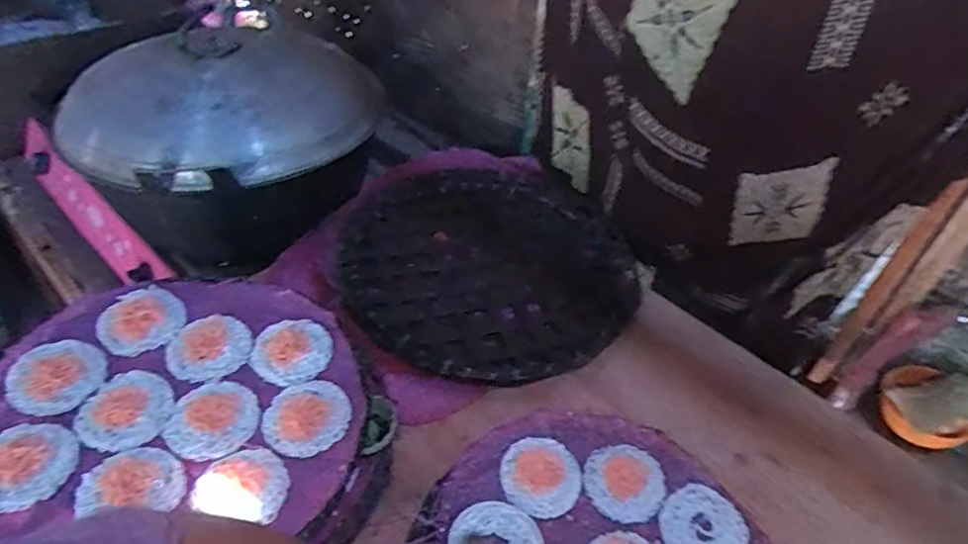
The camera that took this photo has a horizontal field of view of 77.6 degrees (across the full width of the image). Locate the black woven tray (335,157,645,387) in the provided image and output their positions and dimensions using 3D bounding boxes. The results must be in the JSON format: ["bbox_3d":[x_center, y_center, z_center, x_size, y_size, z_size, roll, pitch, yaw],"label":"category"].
[{"bbox_3d":[0.007,-0.031,0.850,0.420,0.035,0.411,-20,48,-26],"label":"black woven tray"}]

